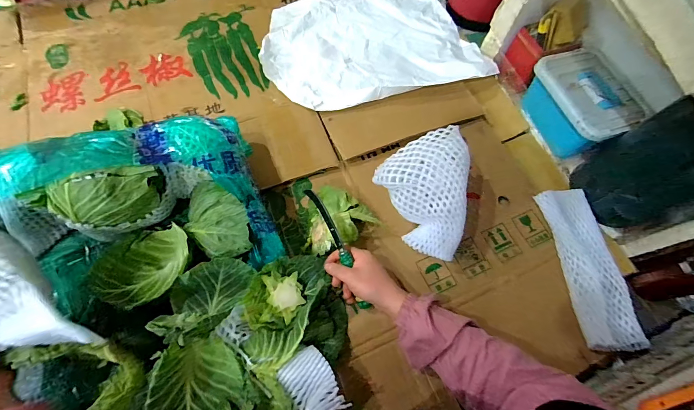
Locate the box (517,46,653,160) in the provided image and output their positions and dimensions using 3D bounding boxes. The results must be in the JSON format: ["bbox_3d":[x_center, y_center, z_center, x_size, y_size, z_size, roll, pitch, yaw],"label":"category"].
[{"bbox_3d":[0.455,-0.192,0.646,0.139,0.106,0.189,-17,69,-9],"label":"box"}]

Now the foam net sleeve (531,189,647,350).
[{"bbox_3d":[0.413,0.102,0.560,0.099,0.045,0.266,-5,67,-5],"label":"foam net sleeve"}]

